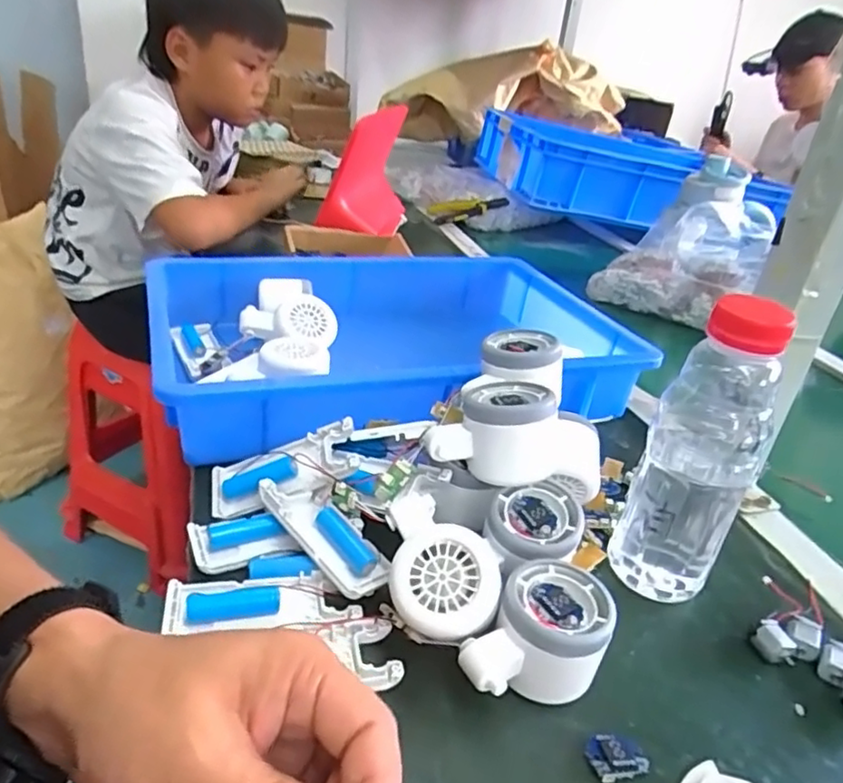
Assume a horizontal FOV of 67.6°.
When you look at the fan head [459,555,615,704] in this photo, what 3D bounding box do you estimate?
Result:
[{"bbox_3d":[0.064,0.137,0.337,0.058,0.053,0.077,24,33,27],"label":"fan head"}]

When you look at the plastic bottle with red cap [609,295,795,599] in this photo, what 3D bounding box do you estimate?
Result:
[{"bbox_3d":[0.170,0.039,0.387,0.061,0.196,0.055,16,30,16],"label":"plastic bottle with red cap"}]

